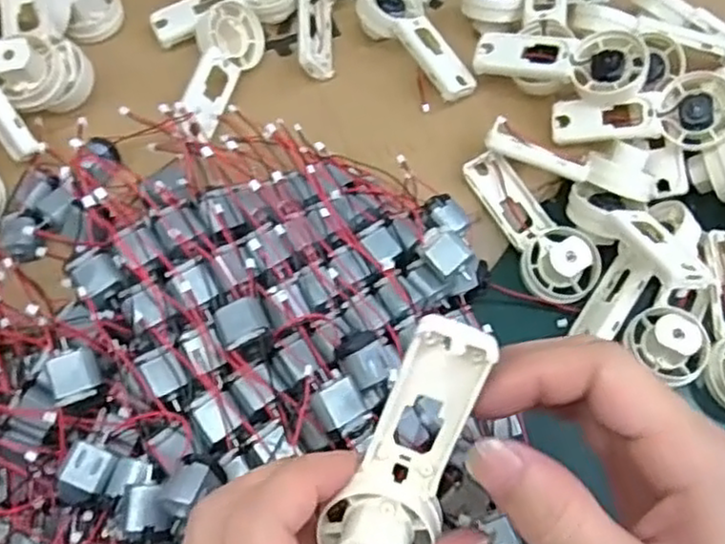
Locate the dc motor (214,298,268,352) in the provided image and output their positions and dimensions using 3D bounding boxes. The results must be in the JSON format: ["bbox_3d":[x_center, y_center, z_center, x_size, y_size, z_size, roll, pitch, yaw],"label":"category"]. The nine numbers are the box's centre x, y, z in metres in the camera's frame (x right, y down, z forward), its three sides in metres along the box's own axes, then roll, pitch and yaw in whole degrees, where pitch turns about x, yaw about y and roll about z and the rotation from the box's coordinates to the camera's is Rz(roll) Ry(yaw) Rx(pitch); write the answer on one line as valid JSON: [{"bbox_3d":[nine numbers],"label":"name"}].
[{"bbox_3d":[-0.048,0.023,0.289,0.020,0.018,0.019,-23,65,-10],"label":"dc motor"}]

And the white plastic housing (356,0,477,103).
[{"bbox_3d":[0.032,-0.141,0.424,0.043,0.030,0.096,-31,67,-13],"label":"white plastic housing"}]

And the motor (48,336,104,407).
[{"bbox_3d":[-0.115,0.042,0.283,0.019,0.011,0.021,-18,82,-16],"label":"motor"}]

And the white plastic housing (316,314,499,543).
[{"bbox_3d":[0.015,0.054,0.217,0.031,0.022,0.084,23,101,12],"label":"white plastic housing"}]

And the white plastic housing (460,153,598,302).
[{"bbox_3d":[0.093,-0.026,0.384,0.038,0.021,0.090,-24,65,-10],"label":"white plastic housing"}]

